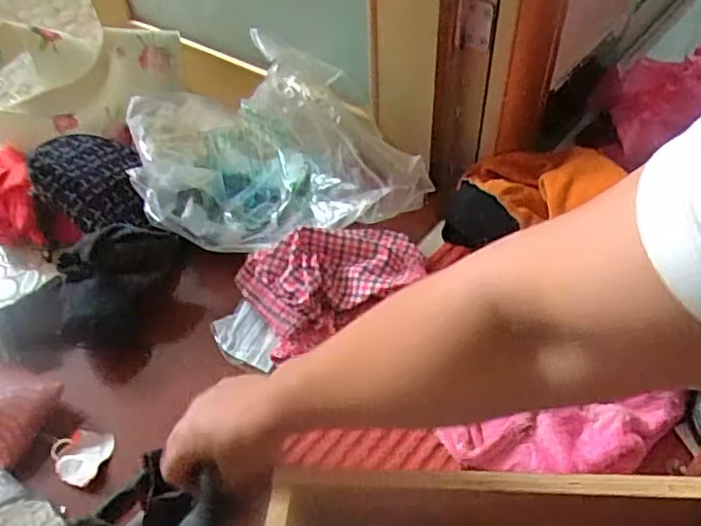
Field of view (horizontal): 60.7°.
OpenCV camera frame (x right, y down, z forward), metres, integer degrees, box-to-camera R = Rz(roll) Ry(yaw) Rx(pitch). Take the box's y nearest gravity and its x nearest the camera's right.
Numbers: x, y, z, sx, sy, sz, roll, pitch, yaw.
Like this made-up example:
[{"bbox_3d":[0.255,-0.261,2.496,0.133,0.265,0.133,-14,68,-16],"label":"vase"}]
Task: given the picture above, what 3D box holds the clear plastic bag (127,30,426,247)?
[{"bbox_3d":[-0.106,-0.158,0.714,0.296,0.135,0.325,-17,50,-11],"label":"clear plastic bag"}]

